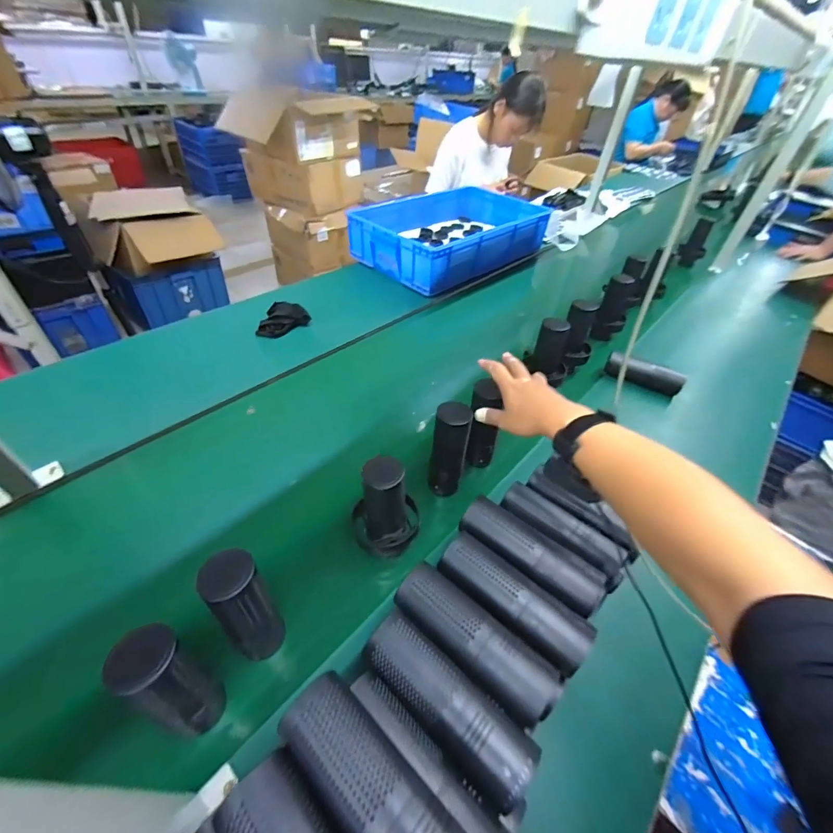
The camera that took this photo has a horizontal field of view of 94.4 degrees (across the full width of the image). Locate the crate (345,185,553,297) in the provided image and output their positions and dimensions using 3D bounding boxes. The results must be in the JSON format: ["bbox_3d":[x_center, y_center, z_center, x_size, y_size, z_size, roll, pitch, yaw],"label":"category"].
[{"bbox_3d":[0.136,-0.650,1.374,0.417,0.150,0.700,37,51,27],"label":"crate"}]

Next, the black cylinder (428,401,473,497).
[{"bbox_3d":[0.052,0.055,0.618,0.057,0.172,0.046,14,44,6],"label":"black cylinder"}]

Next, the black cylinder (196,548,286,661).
[{"bbox_3d":[-0.187,0.213,0.427,0.052,0.167,0.053,37,51,27],"label":"black cylinder"}]

